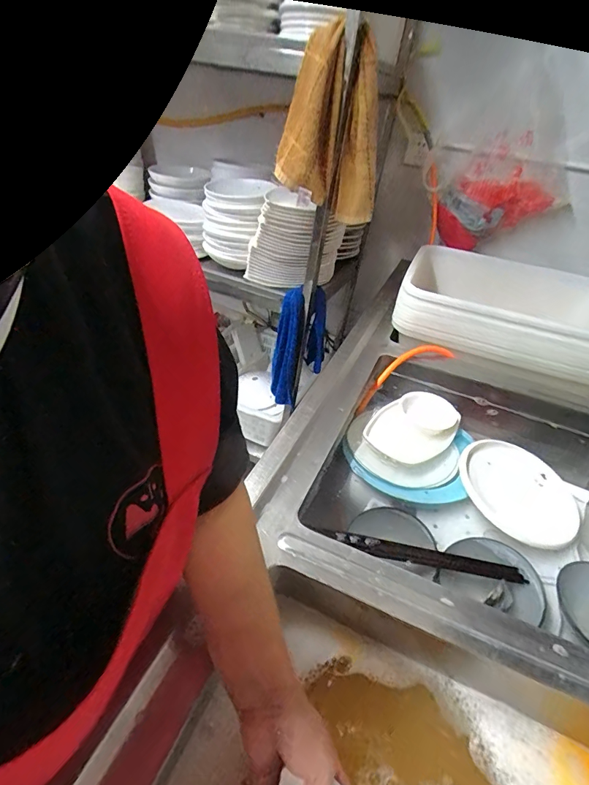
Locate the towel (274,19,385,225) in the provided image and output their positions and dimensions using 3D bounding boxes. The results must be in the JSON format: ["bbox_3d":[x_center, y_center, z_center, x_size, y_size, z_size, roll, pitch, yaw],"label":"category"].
[{"bbox_3d":[0.078,-0.565,0.885,0.219,0.338,0.095,3,38,-6],"label":"towel"}]

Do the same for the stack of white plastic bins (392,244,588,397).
[{"bbox_3d":[0.540,-0.212,1.033,0.523,0.126,0.433,19,39,15],"label":"stack of white plastic bins"}]

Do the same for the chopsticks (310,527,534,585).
[{"bbox_3d":[0.180,0.232,0.578,0.282,0.022,0.030,11,38,5],"label":"chopsticks"}]

